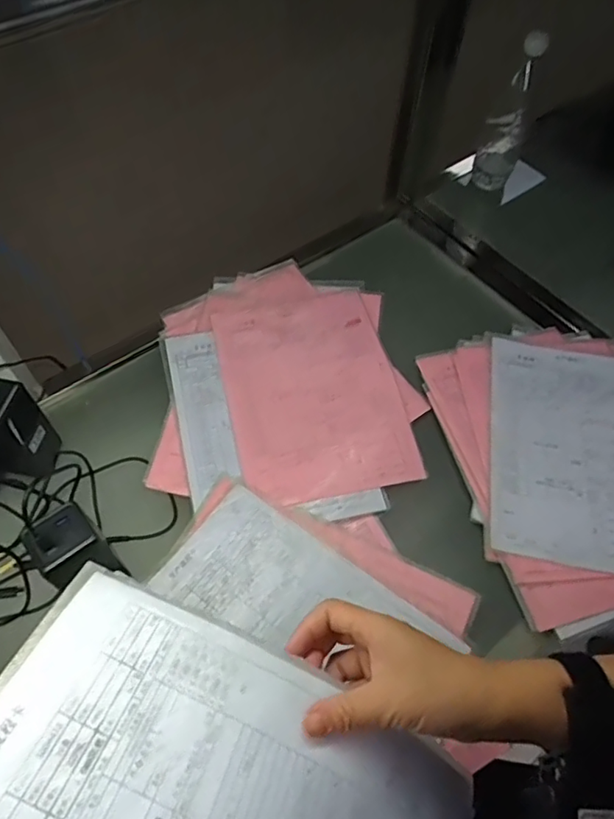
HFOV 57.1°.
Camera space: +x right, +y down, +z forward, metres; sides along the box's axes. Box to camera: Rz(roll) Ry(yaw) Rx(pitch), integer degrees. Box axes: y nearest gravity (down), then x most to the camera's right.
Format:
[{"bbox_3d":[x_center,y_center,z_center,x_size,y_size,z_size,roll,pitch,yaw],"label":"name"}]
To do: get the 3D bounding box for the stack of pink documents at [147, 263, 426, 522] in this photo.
[{"bbox_3d":[-0.027,-0.041,0.733,0.317,0.022,0.368,-2,59,-3],"label":"stack of pink documents"}]

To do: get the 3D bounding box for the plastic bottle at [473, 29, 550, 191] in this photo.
[{"bbox_3d":[0.304,-0.435,0.854,0.064,0.237,0.057,17,60,8],"label":"plastic bottle"}]

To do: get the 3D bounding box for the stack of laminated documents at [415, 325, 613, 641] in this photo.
[{"bbox_3d":[0.323,0.047,0.683,0.299,0.031,0.377,-10,60,-7],"label":"stack of laminated documents"}]

